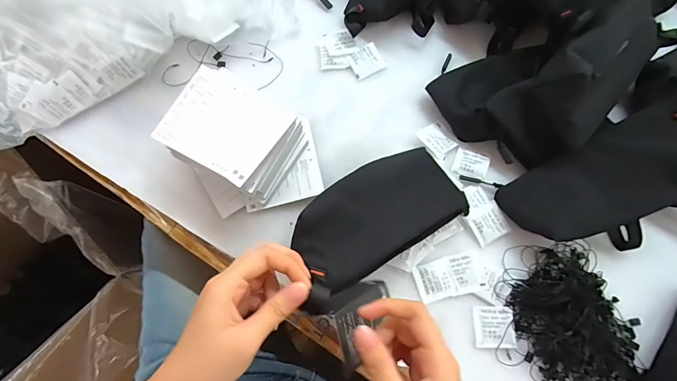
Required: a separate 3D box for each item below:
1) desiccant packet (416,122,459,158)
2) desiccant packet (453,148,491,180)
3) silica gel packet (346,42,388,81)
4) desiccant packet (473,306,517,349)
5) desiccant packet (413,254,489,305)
[{"bbox_3d":[0.117,-0.060,0.424,0.043,0.006,0.039,-34,71,-27],"label":"desiccant packet"},{"bbox_3d":[0.155,-0.031,0.420,0.037,0.005,0.031,21,77,5],"label":"desiccant packet"},{"bbox_3d":[0.036,-0.163,0.456,0.042,0.004,0.038,-29,77,-7],"label":"silica gel packet"},{"bbox_3d":[0.161,0.141,0.370,0.040,0.004,0.040,1,76,0],"label":"desiccant packet"},{"bbox_3d":[0.120,0.093,0.385,0.072,0.004,0.041,-14,76,-3],"label":"desiccant packet"}]

